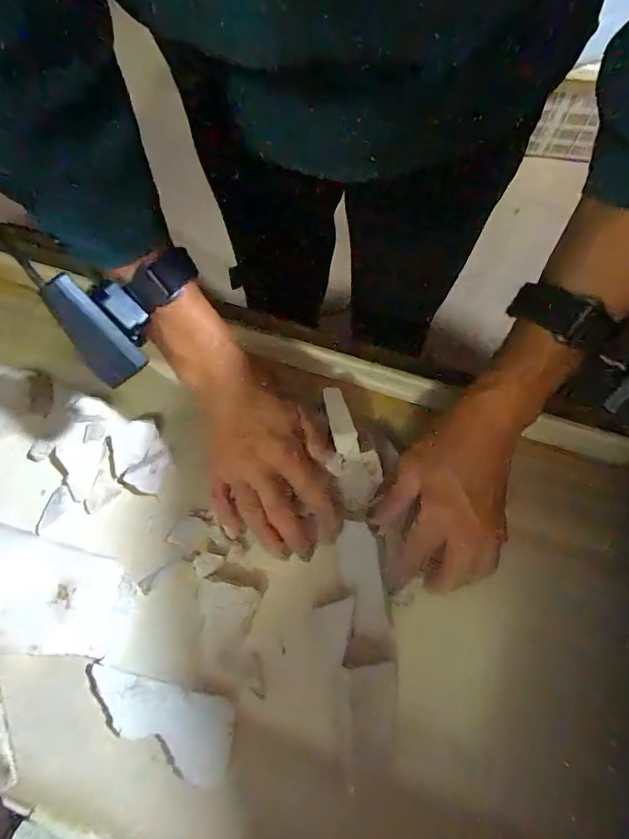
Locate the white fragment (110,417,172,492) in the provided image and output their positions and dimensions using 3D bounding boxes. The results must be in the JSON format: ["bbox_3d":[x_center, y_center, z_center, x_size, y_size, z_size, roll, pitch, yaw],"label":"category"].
[{"bbox_3d":[-0.153,0.031,0.392,0.047,0.005,0.067,-14,69,-9],"label":"white fragment"}]

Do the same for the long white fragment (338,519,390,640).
[{"bbox_3d":[0.037,0.126,0.352,0.031,0.010,0.089,-8,77,-4],"label":"long white fragment"}]

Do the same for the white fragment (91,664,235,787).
[{"bbox_3d":[-0.114,0.220,0.323,0.109,0.005,0.051,13,68,2],"label":"white fragment"}]

